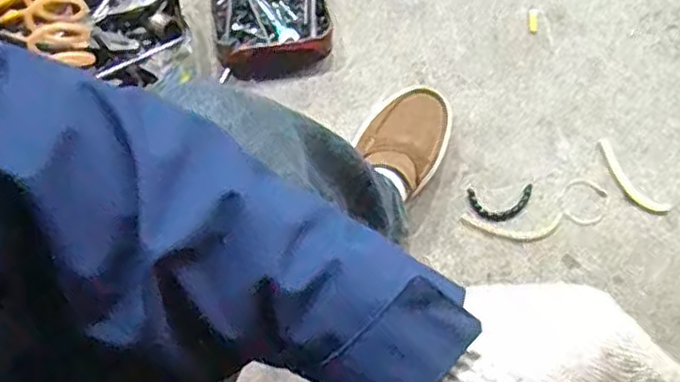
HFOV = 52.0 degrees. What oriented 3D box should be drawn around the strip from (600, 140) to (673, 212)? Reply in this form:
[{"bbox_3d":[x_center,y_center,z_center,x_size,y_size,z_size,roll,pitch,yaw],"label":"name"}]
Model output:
[{"bbox_3d":[0.371,-0.013,0.893,0.032,0.009,0.118,-38,75,-11],"label":"strip"}]

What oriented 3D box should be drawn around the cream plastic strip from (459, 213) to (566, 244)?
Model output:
[{"bbox_3d":[0.219,0.048,0.879,0.128,0.004,0.036,-1,72,1],"label":"cream plastic strip"}]

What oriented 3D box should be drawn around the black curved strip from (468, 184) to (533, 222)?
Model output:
[{"bbox_3d":[0.206,0.017,0.887,0.081,0.005,0.045,-4,72,0],"label":"black curved strip"}]

